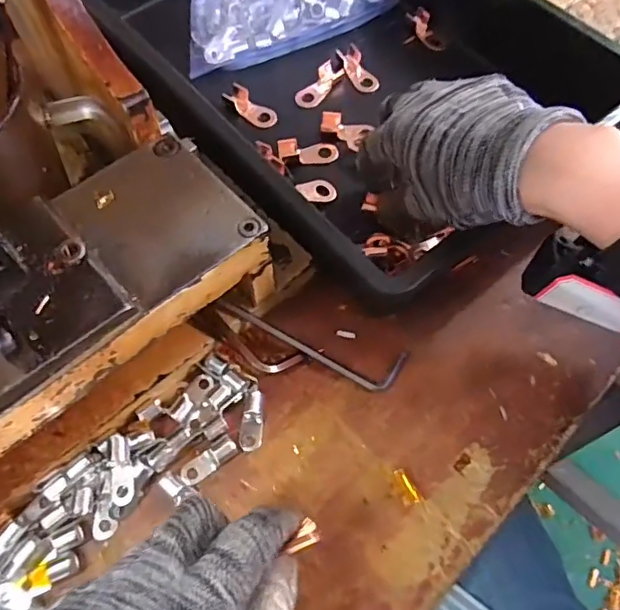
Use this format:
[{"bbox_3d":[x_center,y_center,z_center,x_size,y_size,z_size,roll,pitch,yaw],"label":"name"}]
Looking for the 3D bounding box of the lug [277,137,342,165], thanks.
[{"bbox_3d":[-0.001,-0.108,0.391,0.042,0.005,0.020,5,63,2],"label":"lug"}]

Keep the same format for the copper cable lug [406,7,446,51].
[{"bbox_3d":[0.095,-0.223,0.455,0.013,0.010,0.038,-34,102,-17],"label":"copper cable lug"}]

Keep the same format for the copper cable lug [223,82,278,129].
[{"bbox_3d":[-0.044,-0.147,0.413,0.042,0.012,0.018,35,68,15],"label":"copper cable lug"}]

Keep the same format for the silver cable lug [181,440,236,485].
[{"bbox_3d":[-0.054,0.083,0.298,0.031,0.010,0.012,-36,77,-17],"label":"silver cable lug"}]

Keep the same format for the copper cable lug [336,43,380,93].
[{"bbox_3d":[0.037,-0.183,0.433,0.018,0.008,0.043,-27,82,-14],"label":"copper cable lug"}]

